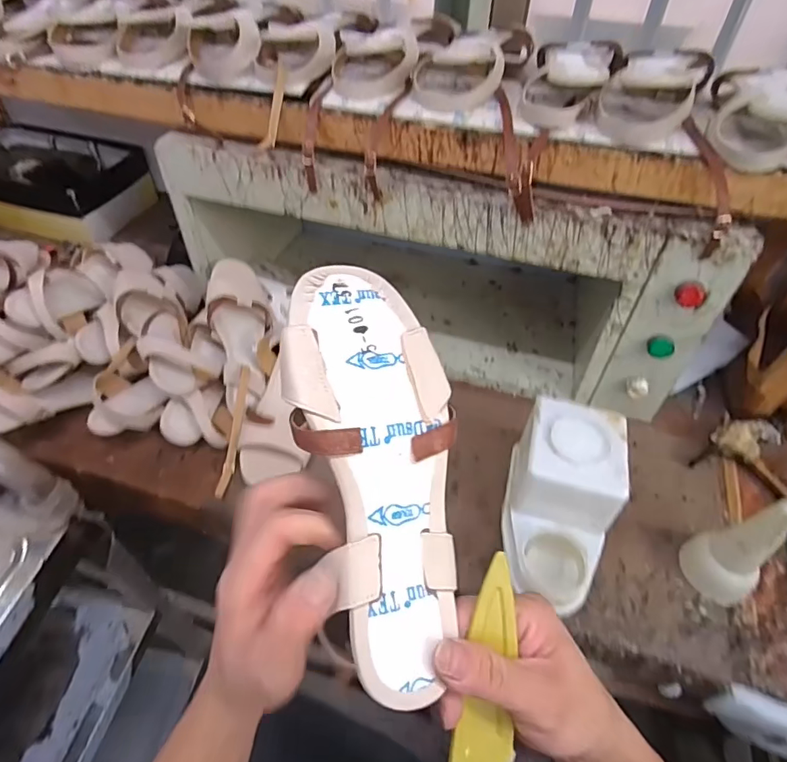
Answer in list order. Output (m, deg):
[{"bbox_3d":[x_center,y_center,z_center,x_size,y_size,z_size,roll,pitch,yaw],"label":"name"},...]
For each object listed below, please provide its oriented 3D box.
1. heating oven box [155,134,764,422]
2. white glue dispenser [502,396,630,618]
[{"bbox_3d":[0.064,-0.223,0.740,0.690,0.282,0.324,14,48,10],"label":"heating oven box"},{"bbox_3d":[0.180,0.128,0.524,0.106,0.113,0.194,10,48,7],"label":"white glue dispenser"}]

